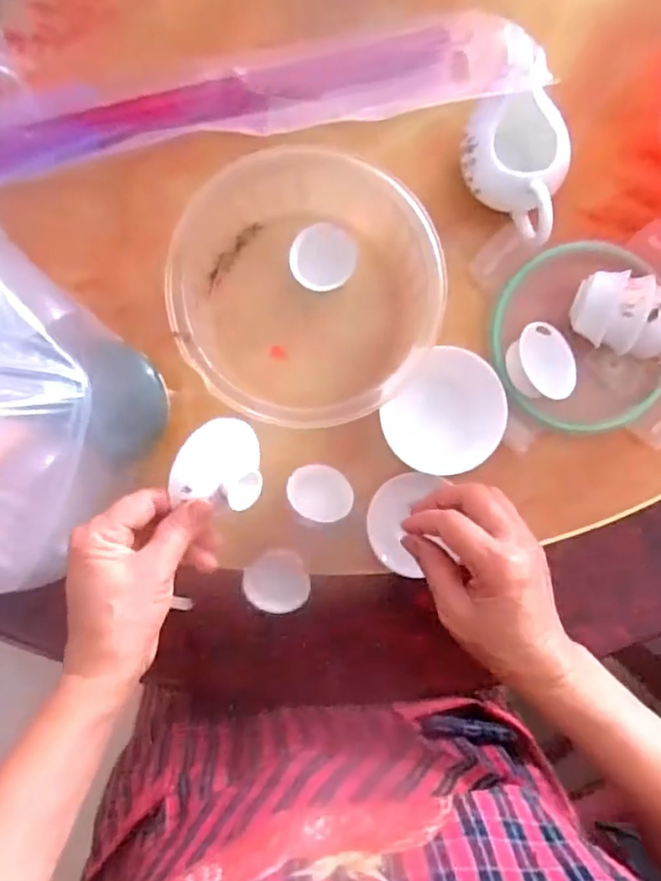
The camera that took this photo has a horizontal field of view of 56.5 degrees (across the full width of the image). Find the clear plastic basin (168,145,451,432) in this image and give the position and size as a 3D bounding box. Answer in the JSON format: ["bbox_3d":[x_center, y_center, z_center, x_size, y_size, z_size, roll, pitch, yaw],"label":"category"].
[{"bbox_3d":[-0.019,-0.087,0.418,0.160,0.086,0.146,16,92,-3],"label":"clear plastic basin"}]

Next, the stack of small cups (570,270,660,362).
[{"bbox_3d":[0.204,-0.087,0.429,0.064,0.042,0.052,9,92,-3],"label":"stack of small cups"}]

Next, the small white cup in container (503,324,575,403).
[{"bbox_3d":[0.150,-0.054,0.442,0.053,0.021,0.053,5,77,-20],"label":"small white cup in container"}]

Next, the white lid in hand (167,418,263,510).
[{"bbox_3d":[-0.069,0.013,0.382,0.056,0.012,0.055,13,69,-28],"label":"white lid in hand"}]

